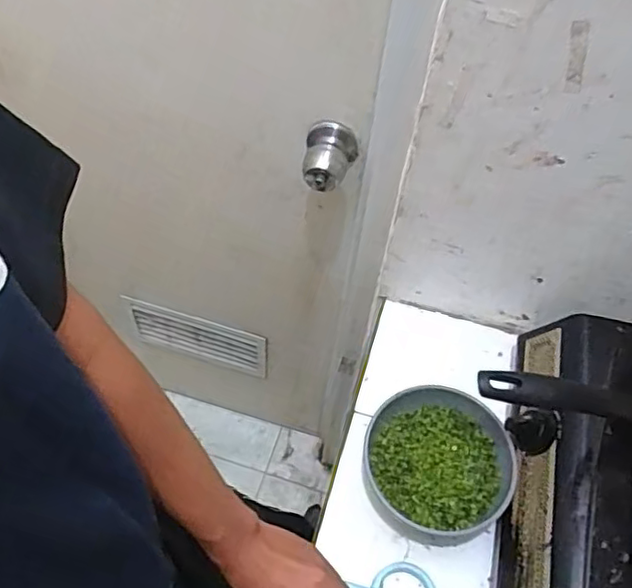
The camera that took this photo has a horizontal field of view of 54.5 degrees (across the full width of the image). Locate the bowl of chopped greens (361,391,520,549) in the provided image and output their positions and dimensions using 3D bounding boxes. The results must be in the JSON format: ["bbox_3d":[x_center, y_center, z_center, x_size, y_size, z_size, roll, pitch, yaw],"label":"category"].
[{"bbox_3d":[0.132,0.186,0.682,0.155,0.073,0.144,1,56,-2],"label":"bowl of chopped greens"}]

